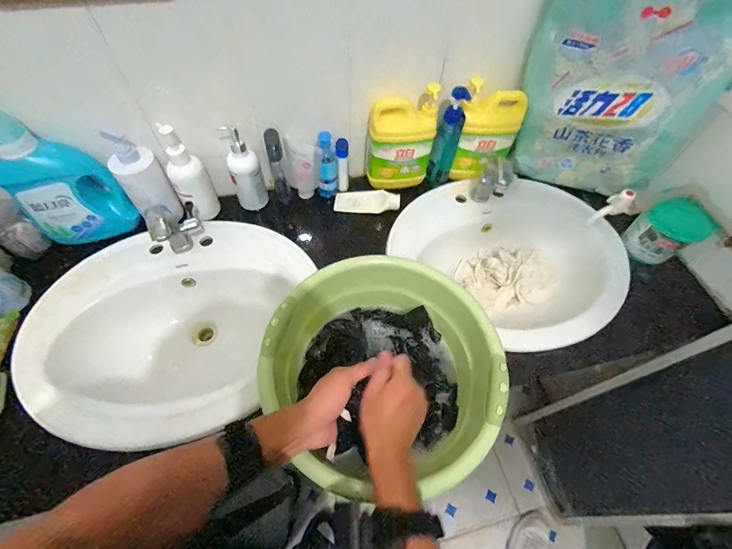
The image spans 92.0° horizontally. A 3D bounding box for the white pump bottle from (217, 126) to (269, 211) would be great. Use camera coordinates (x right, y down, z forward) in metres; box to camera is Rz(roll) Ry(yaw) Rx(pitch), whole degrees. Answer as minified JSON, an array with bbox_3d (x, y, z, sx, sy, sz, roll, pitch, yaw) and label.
[{"bbox_3d":[-0.263,-0.226,0.770,0.071,0.179,0.055,-15,60,-13],"label":"white pump bottle"}]

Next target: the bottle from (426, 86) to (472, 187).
[{"bbox_3d":[0.184,-0.304,0.805,0.055,0.229,0.052,17,58,7],"label":"bottle"}]

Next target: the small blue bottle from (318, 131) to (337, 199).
[{"bbox_3d":[-0.088,-0.244,0.807,0.042,0.168,0.038,-2,58,-5],"label":"small blue bottle"}]

